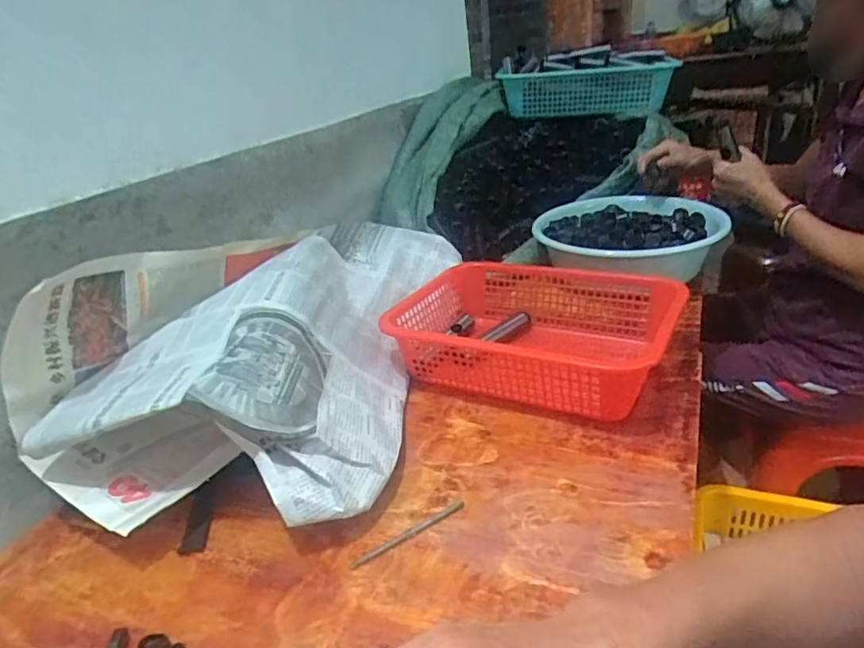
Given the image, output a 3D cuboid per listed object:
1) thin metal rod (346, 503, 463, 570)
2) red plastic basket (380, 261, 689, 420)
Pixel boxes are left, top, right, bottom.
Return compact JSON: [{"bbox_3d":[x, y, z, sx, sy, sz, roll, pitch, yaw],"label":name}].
[{"bbox_3d":[-0.020,0.186,0.503,0.117,0.004,0.010,-20,28,-27],"label":"thin metal rod"},{"bbox_3d":[0.129,0.017,0.723,0.327,0.110,0.232,6,28,26],"label":"red plastic basket"}]

